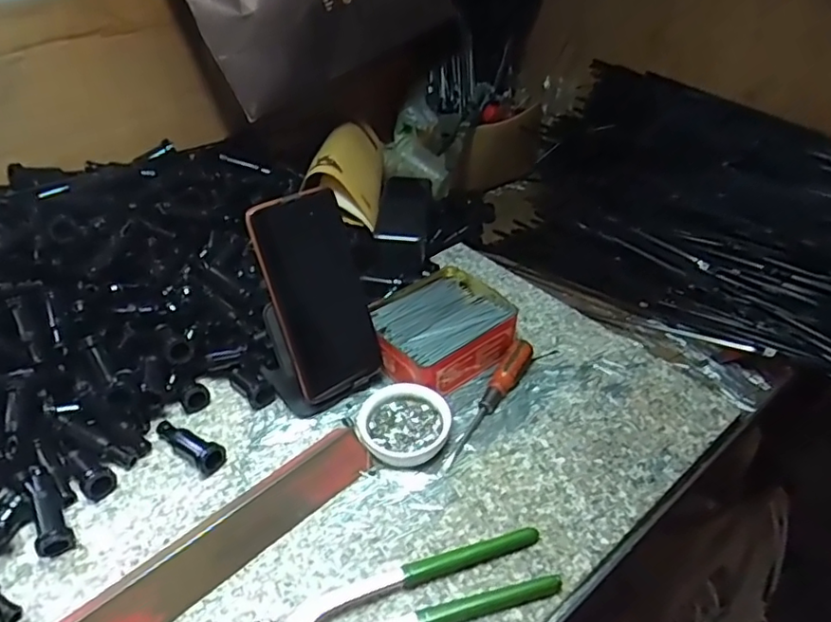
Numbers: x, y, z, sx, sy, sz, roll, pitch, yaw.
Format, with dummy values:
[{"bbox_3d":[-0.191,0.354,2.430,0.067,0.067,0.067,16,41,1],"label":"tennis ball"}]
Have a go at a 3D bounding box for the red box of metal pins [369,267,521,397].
[{"bbox_3d":[0.021,0.018,0.564,0.127,0.041,0.113,-28,47,-28],"label":"red box of metal pins"}]

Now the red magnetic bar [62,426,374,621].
[{"bbox_3d":[-0.138,0.162,0.409,0.256,0.028,0.033,-32,49,-31],"label":"red magnetic bar"}]

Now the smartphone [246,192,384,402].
[{"bbox_3d":[-0.078,-0.012,0.495,0.077,0.168,0.009,-25,21,-25],"label":"smartphone"}]

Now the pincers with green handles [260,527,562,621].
[{"bbox_3d":[-0.006,0.186,0.391,0.197,0.018,0.048,-12,41,-12],"label":"pincers with green handles"}]

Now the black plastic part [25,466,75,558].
[{"bbox_3d":[-0.265,0.144,0.431,0.023,0.019,0.067,-28,47,-28],"label":"black plastic part"}]

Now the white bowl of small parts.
[{"bbox_3d":[-0.009,0.093,0.488,0.073,0.024,0.065,3,40,6],"label":"white bowl of small parts"}]

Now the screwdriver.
[{"bbox_3d":[0.062,0.074,0.514,0.018,0.025,0.141,24,46,27],"label":"screwdriver"}]

